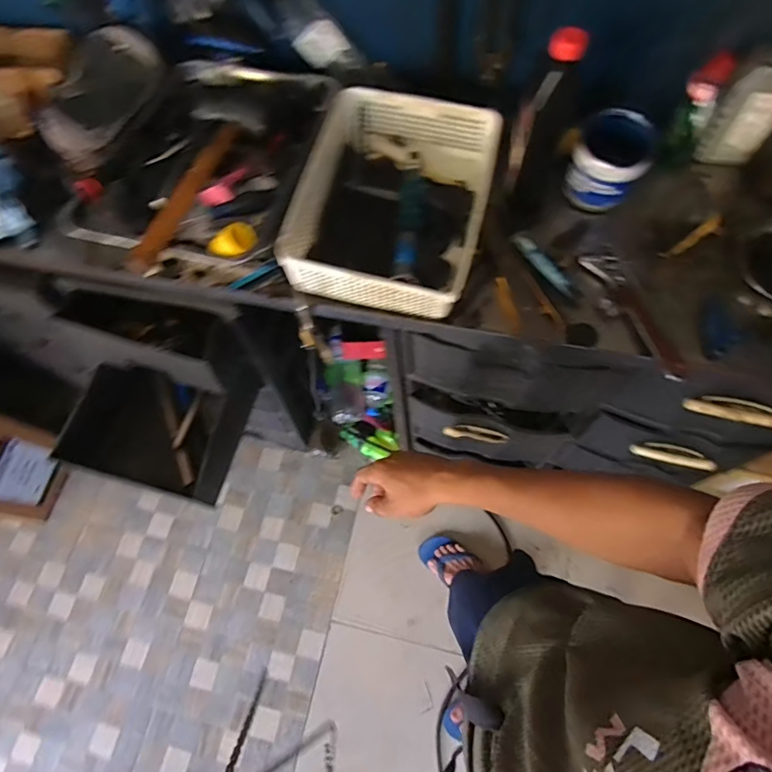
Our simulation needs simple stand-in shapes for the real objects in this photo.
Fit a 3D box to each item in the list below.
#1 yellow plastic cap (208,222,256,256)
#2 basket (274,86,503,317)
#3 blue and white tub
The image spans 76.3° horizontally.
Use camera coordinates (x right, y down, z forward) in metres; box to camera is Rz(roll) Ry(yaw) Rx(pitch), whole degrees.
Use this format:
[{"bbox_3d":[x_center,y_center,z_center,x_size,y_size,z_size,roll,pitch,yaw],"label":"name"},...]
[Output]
[{"bbox_3d":[-0.196,-0.186,0.638,0.060,0.031,0.040,-26,69,-7],"label":"yellow plastic cap"},{"bbox_3d":[0.014,-0.274,0.717,0.254,0.097,0.329,12,69,8],"label":"basket"},{"bbox_3d":[0.324,-0.328,0.726,0.103,0.097,0.096,-1,68,3],"label":"blue and white tub"}]

